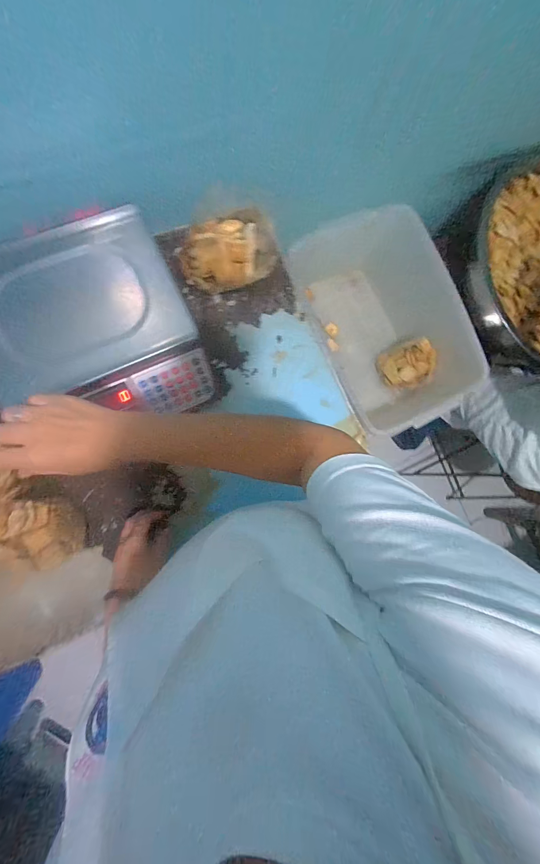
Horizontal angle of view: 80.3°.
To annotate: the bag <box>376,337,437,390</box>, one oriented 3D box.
[{"bbox_3d":[0.352,-0.179,0.834,0.136,0.065,0.125,-13,117,14],"label":"bag"}]

